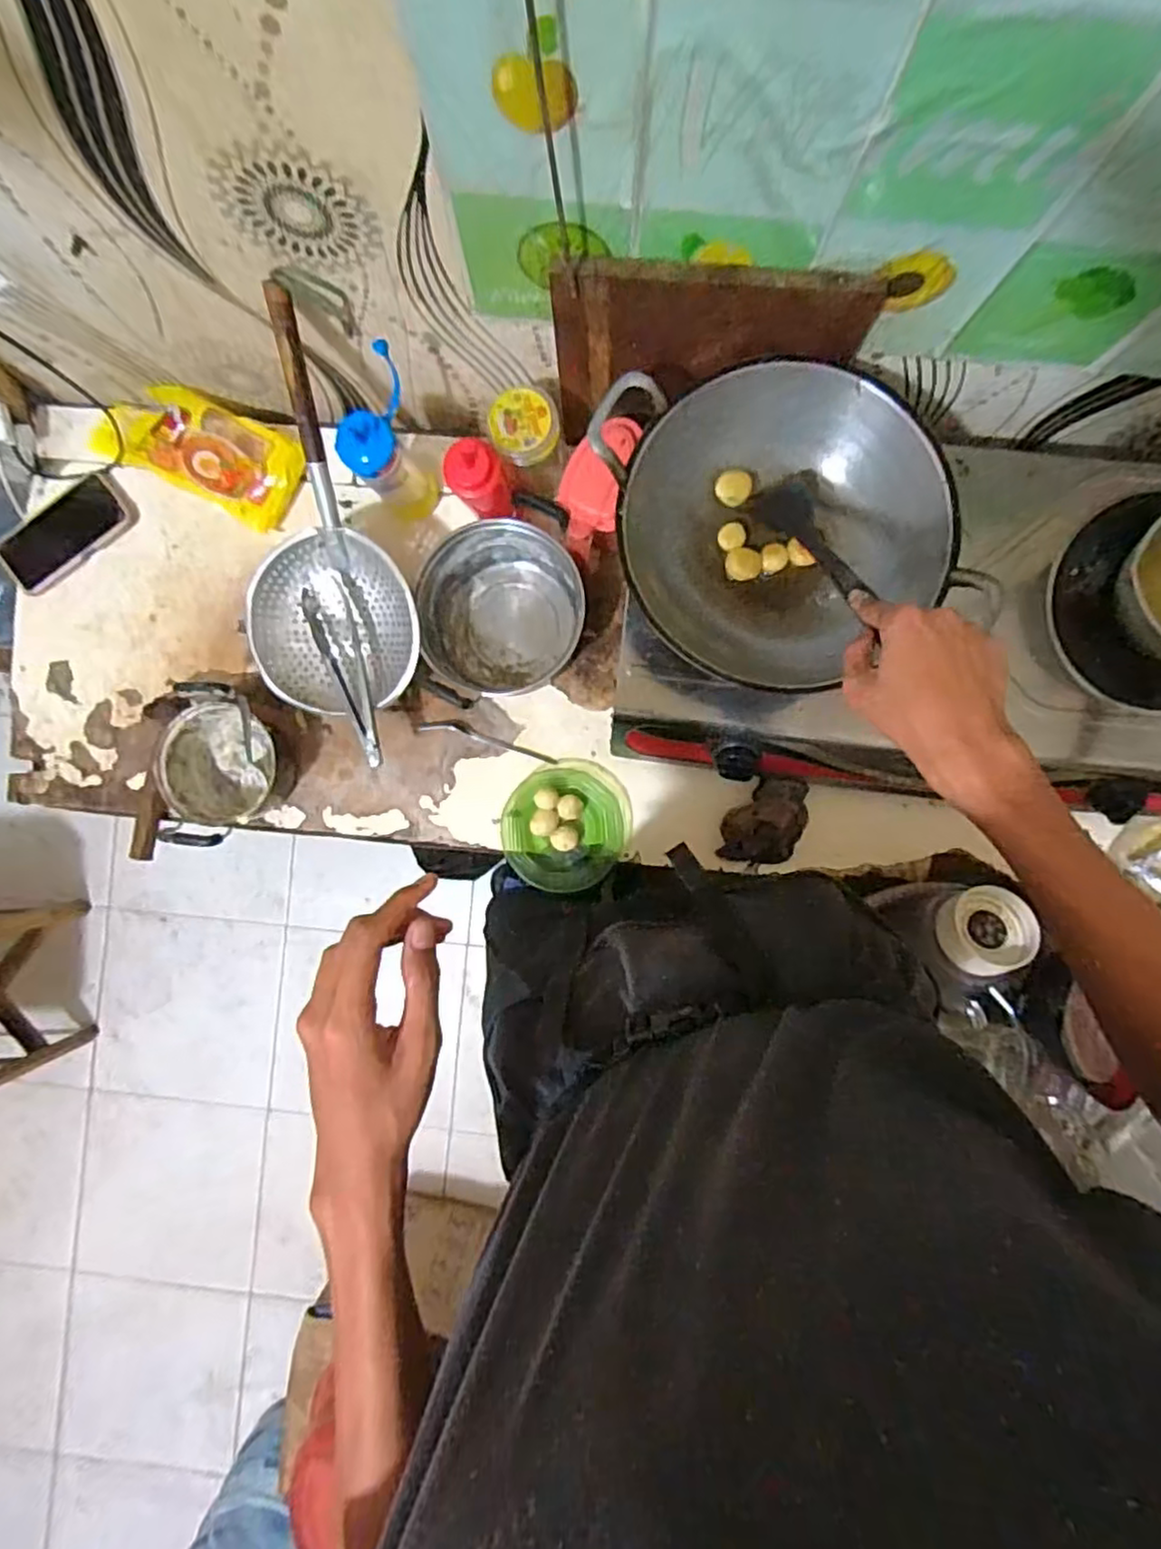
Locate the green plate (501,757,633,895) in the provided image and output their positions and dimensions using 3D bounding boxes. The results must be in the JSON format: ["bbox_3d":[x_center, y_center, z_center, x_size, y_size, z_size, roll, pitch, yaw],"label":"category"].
[{"bbox_3d":[-0.018,0.061,0.840,0.154,0.020,0.159,0,90,3],"label":"green plate"}]

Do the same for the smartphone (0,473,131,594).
[{"bbox_3d":[-0.667,-0.310,0.882,0.171,0.015,0.080,-37,94,-3],"label":"smartphone"}]

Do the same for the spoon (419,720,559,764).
[{"bbox_3d":[-0.117,-0.046,0.878,0.181,0.014,0.022,15,90,3],"label":"spoon"}]

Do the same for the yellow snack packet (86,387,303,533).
[{"bbox_3d":[-0.480,-0.406,0.857,0.257,0.055,0.116,24,91,3],"label":"yellow snack packet"}]

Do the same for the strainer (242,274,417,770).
[{"bbox_3d":[-0.288,-0.244,0.737,0.203,0.091,0.451,0,115,3],"label":"strainer"}]

